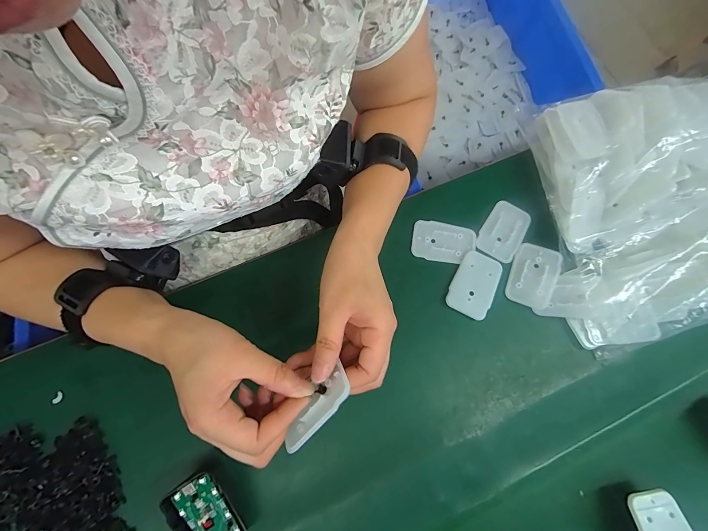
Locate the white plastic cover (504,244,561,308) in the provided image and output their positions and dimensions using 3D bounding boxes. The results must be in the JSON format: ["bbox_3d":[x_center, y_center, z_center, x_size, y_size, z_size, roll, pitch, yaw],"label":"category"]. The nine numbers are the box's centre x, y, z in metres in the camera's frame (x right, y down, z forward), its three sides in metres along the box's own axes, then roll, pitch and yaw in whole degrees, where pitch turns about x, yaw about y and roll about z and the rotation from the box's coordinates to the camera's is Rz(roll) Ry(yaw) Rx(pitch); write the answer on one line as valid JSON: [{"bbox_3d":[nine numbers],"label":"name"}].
[{"bbox_3d":[0.191,0.010,0.336,0.044,0.007,0.068,24,78,6],"label":"white plastic cover"}]

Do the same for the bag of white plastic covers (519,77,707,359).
[{"bbox_3d":[0.364,-0.076,0.334,0.313,0.085,0.265,-12,76,-2],"label":"bag of white plastic covers"}]

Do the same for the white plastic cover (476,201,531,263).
[{"bbox_3d":[0.168,-0.039,0.356,0.043,0.005,0.067,30,78,8],"label":"white plastic cover"}]

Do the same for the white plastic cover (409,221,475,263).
[{"bbox_3d":[0.099,-0.026,0.353,0.068,0.004,0.045,10,76,3],"label":"white plastic cover"}]

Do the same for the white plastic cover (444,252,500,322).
[{"bbox_3d":[0.127,0.019,0.334,0.042,0.004,0.068,24,78,7],"label":"white plastic cover"}]

